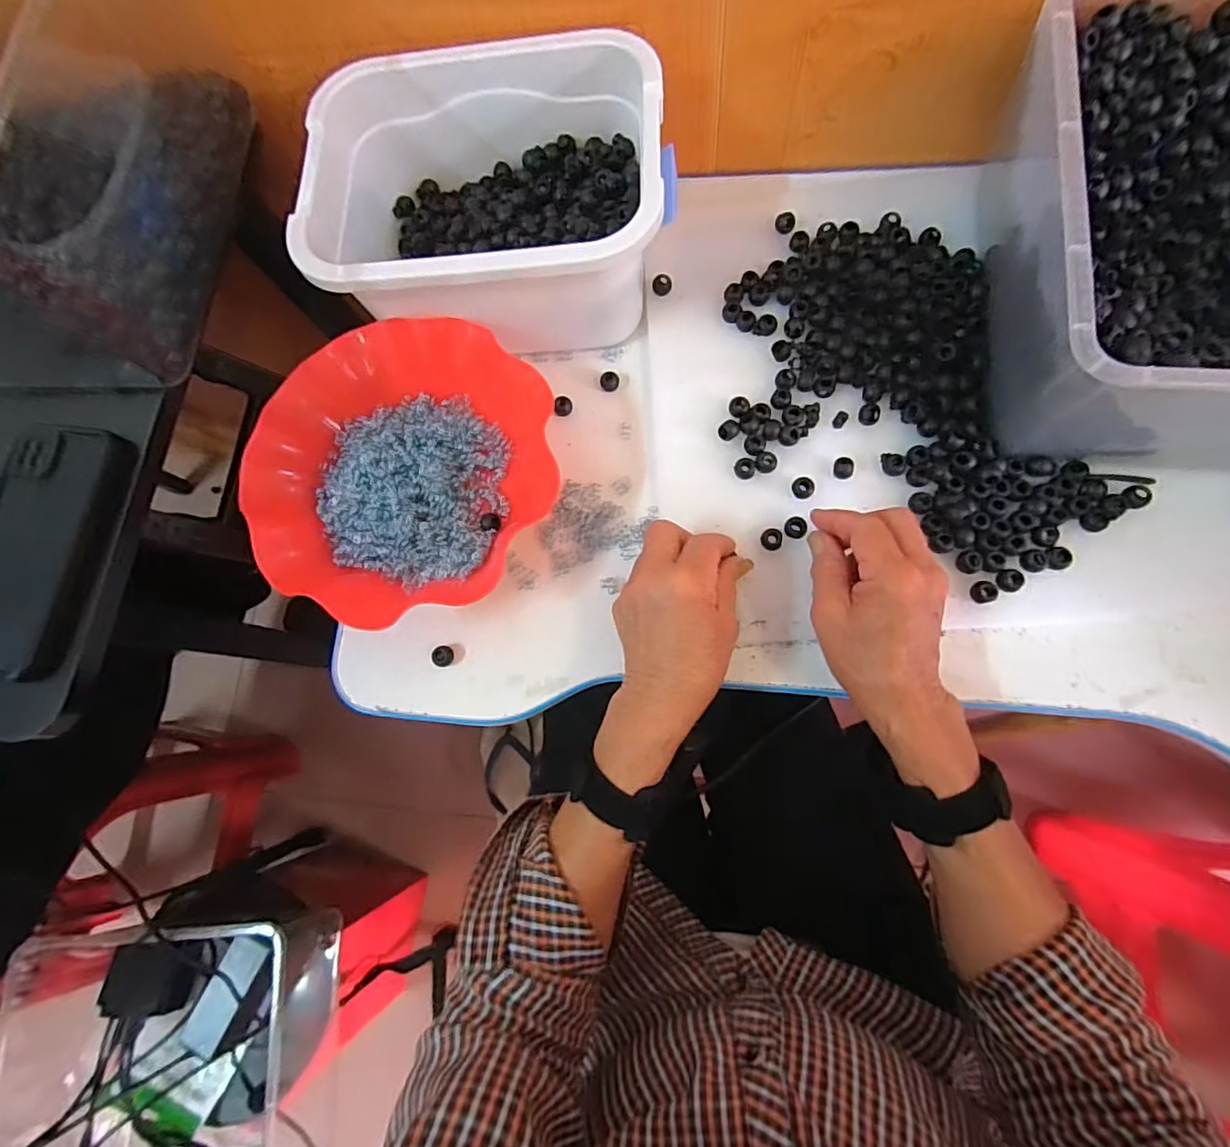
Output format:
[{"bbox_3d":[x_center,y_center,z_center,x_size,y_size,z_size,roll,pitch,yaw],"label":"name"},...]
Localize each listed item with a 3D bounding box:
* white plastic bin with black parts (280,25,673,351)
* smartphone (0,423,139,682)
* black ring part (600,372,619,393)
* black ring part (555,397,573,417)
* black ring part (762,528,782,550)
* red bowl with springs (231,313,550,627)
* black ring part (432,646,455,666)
[{"bbox_3d":[-0.089,-0.271,0.421,0.256,0.109,0.185,0,81,7],"label":"white plastic bin with black parts"},{"bbox_3d":[-0.368,-0.017,0.355,0.079,0.012,0.157,9,80,3],"label":"smartphone"},{"bbox_3d":[-0.005,-0.156,0.451,0.015,0.006,0.015,-1,77,6],"label":"black ring part"},{"bbox_3d":[-0.041,-0.135,0.448,0.014,0.007,0.017,-3,77,5],"label":"black ring part"},{"bbox_3d":[0.111,-0.024,0.395,0.015,0.006,0.015,-1,77,6],"label":"black ring part"},{"bbox_3d":[-0.151,-0.078,0.409,0.213,0.055,0.210,-1,84,7],"label":"red bowl with springs"},{"bbox_3d":[-0.128,0.061,0.411,0.015,0.007,0.015,1,77,6],"label":"black ring part"}]

